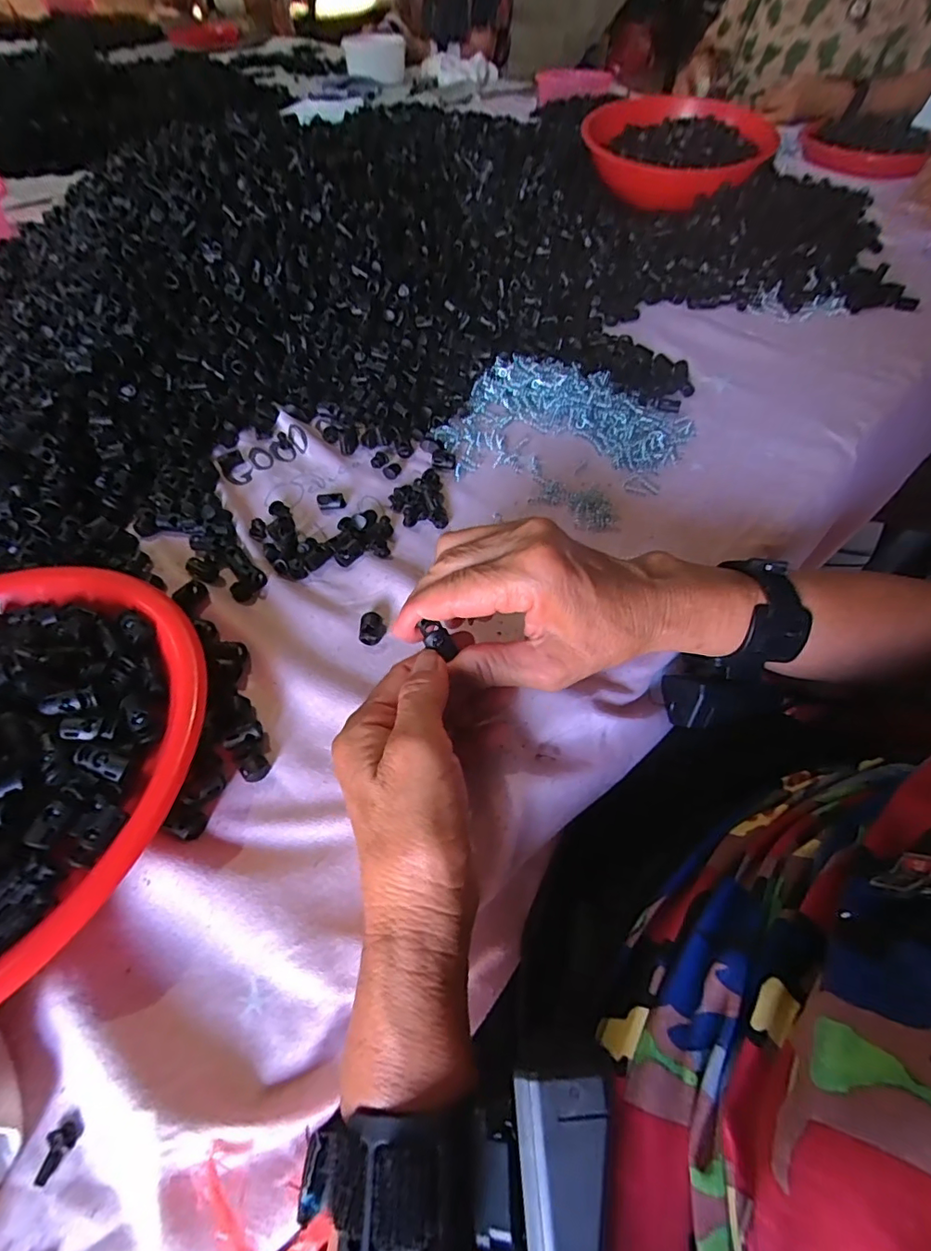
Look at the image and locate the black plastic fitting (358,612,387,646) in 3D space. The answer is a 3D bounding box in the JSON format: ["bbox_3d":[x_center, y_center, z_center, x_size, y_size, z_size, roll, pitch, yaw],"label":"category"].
[{"bbox_3d":[-0.060,0.002,0.335,0.015,0.010,0.020,-1,54,0],"label":"black plastic fitting"}]

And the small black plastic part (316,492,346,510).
[{"bbox_3d":[-0.105,-0.097,0.408,0.021,0.011,0.012,-14,55,-9],"label":"small black plastic part"}]

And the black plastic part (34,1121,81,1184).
[{"bbox_3d":[-0.156,0.199,0.197,0.010,0.004,0.017,25,60,15],"label":"black plastic part"}]

